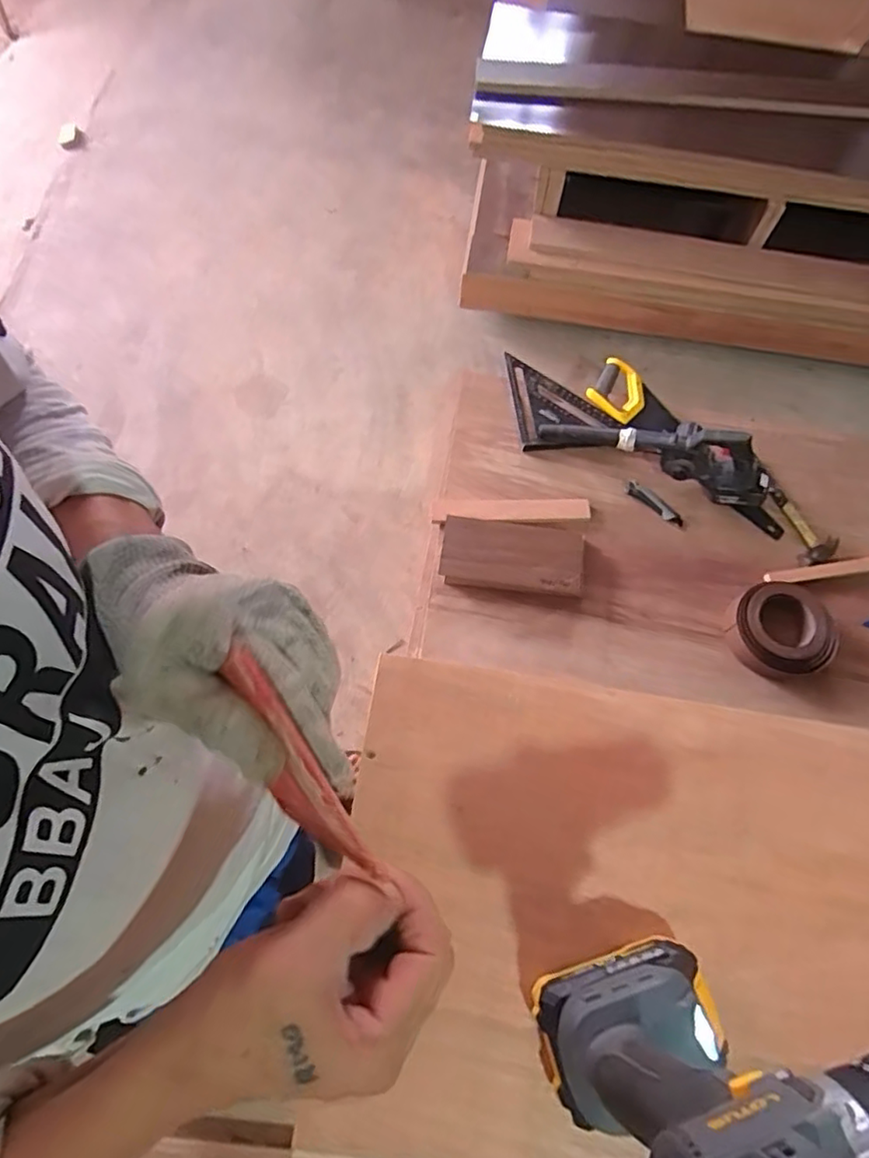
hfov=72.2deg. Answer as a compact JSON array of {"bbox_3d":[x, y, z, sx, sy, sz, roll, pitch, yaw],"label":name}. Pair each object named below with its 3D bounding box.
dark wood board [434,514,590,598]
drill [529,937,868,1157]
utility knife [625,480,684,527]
[{"bbox_3d":[0.176,-0.053,1.321,0.313,0.031,0.147,8,70,-6],"label":"dark wood board"},{"bbox_3d":[0.162,0.251,0.317,0.188,0.210,0.068,-15,70,-8],"label":"drill"},{"bbox_3d":[0.516,-0.176,1.395,0.152,0.021,0.037,39,75,13],"label":"utility knife"}]

